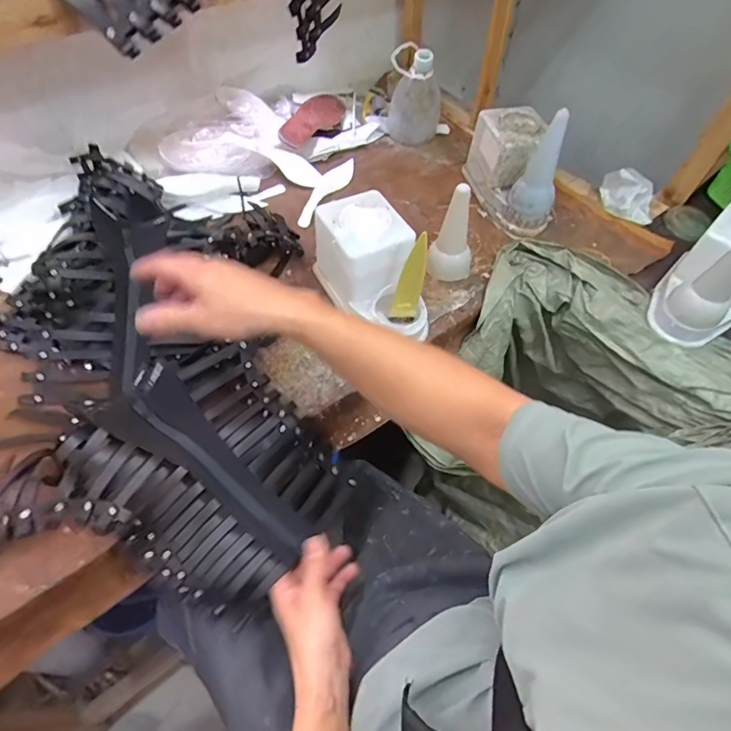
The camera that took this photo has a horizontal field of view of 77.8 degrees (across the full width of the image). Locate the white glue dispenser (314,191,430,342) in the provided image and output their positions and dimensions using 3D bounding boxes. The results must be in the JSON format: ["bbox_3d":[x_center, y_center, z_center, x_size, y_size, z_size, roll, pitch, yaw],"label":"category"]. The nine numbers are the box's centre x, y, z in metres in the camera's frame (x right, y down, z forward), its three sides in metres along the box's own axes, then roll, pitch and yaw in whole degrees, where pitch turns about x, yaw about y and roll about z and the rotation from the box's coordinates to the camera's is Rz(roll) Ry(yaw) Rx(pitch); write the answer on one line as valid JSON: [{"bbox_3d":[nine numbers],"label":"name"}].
[{"bbox_3d":[0.014,-0.125,0.612,0.099,0.122,0.193,-26,61,-18],"label":"white glue dispenser"}]

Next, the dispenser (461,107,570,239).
[{"bbox_3d":[0.244,-0.338,0.742,0.112,0.152,0.197,1,56,-2],"label":"dispenser"}]

